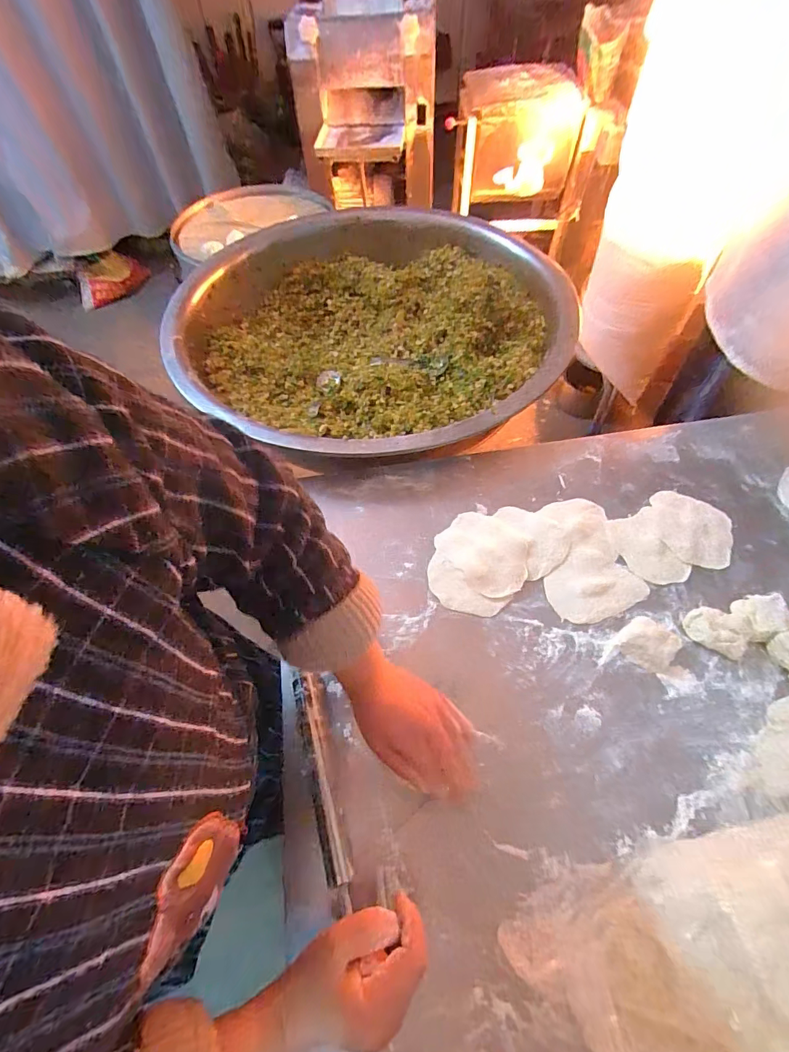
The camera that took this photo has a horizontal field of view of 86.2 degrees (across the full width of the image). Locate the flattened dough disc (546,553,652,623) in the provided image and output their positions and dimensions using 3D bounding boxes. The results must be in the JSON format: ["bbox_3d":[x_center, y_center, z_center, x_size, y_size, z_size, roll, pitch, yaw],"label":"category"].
[{"bbox_3d":[0.249,0.073,0.529,0.119,0.005,0.083,-18,60,-10],"label":"flattened dough disc"}]

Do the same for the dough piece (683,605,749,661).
[{"bbox_3d":[0.372,0.119,0.488,0.060,0.026,0.041,29,63,17],"label":"dough piece"}]

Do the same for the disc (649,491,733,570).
[{"bbox_3d":[0.401,0.003,0.564,0.097,0.006,0.112,7,59,5],"label":"disc"}]

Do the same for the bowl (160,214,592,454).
[{"bbox_3d":[-0.020,-0.404,0.842,0.695,0.173,0.668,-1,60,2],"label":"bowl"}]

